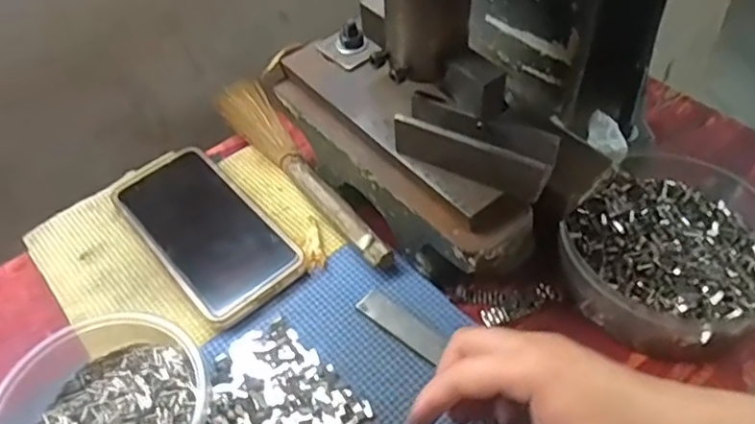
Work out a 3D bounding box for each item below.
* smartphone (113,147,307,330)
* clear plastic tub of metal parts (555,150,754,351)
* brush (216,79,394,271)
[{"bbox_3d":[-0.124,0.008,0.433,0.075,0.012,0.163,-35,57,-22],"label":"smartphone"},{"bbox_3d":[0.194,0.019,0.388,0.151,0.037,0.123,-39,58,-25],"label":"clear plastic tub of metal parts"},{"bbox_3d":[-0.064,-0.035,0.458,0.035,0.018,0.225,-28,54,-18],"label":"brush"}]

